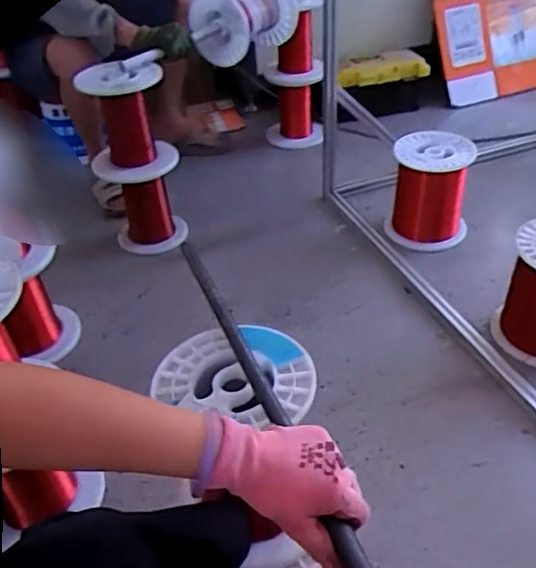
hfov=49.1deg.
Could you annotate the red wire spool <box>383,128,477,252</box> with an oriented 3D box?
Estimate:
[{"bbox_3d":[0.413,-0.241,1.510,0.201,0.234,0.184,8,40,14],"label":"red wire spool"}]

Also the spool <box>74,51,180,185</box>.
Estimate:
[{"bbox_3d":[-0.374,-0.422,1.555,0.228,0.269,0.196,-11,40,-6],"label":"spool"}]

